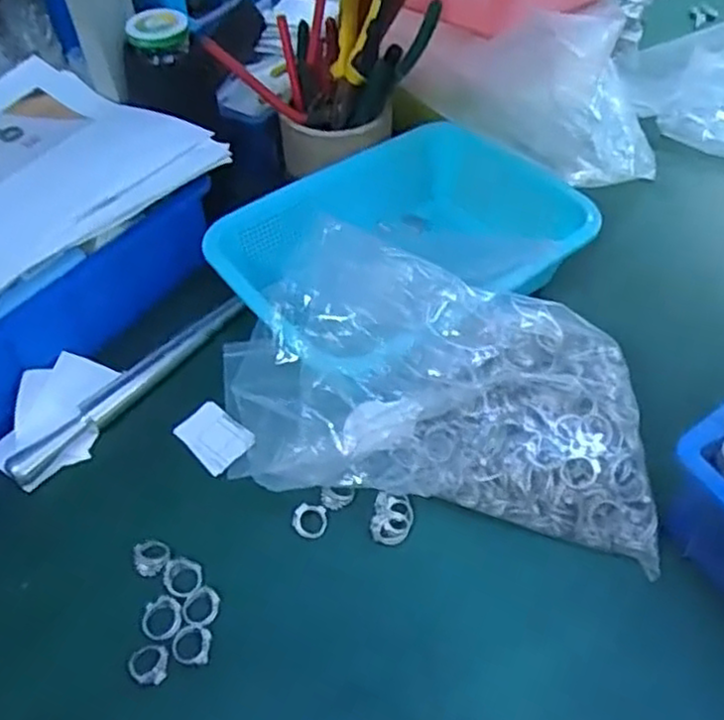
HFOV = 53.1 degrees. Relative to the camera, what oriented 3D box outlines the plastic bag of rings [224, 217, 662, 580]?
[{"bbox_3d":[0.042,0.029,0.455,0.278,0.140,0.118,4,49,7],"label":"plastic bag of rings"}]

